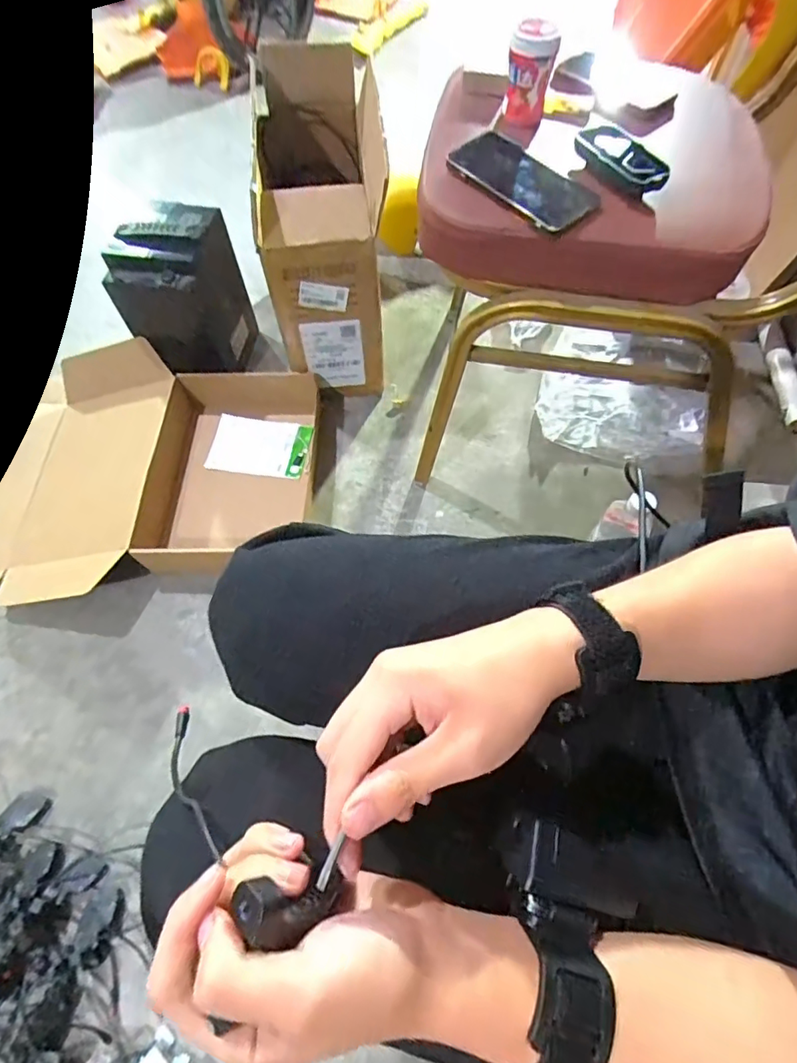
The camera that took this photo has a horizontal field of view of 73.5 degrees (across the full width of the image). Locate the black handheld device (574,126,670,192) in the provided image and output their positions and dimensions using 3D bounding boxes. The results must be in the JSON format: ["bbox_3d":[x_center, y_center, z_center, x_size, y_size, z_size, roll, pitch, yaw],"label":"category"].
[{"bbox_3d":[0.234,-0.396,0.566,0.053,0.022,0.100,-33,69,-12],"label":"black handheld device"}]

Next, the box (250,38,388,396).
[{"bbox_3d":[-0.130,-0.543,0.966,0.181,0.369,0.438,-7,65,-1],"label":"box"}]

